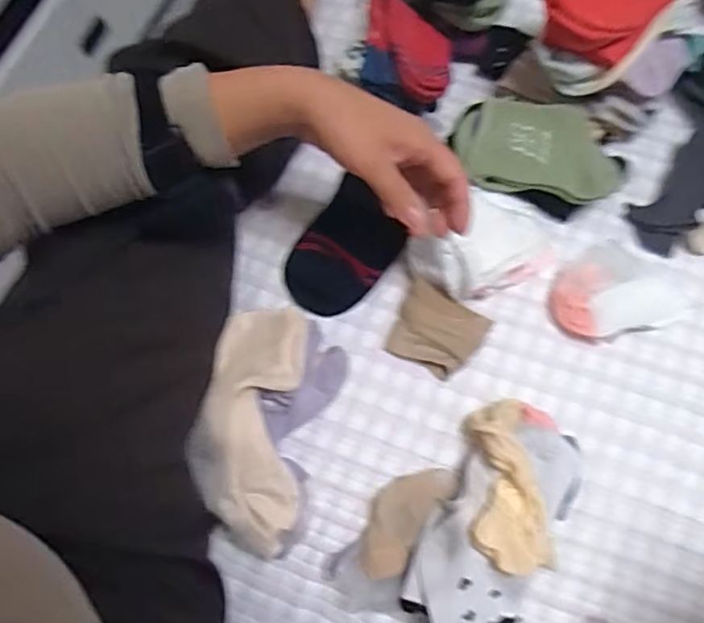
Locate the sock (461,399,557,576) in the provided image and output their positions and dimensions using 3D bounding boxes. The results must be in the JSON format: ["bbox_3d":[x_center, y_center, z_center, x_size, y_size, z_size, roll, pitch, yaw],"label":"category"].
[{"bbox_3d":[0.117,0.132,0.469,0.061,0.050,0.129,-3,58,0],"label":"sock"}]

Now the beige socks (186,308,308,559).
[{"bbox_3d":[-0.083,0.091,0.498,0.085,0.051,0.194,1,71,2],"label":"beige socks"}]

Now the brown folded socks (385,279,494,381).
[{"bbox_3d":[0.073,0.018,0.529,0.072,0.028,0.063,29,74,10],"label":"brown folded socks"}]

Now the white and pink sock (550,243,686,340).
[{"bbox_3d":[0.227,-0.021,0.535,0.105,0.030,0.080,-14,72,-3],"label":"white and pink sock"}]

